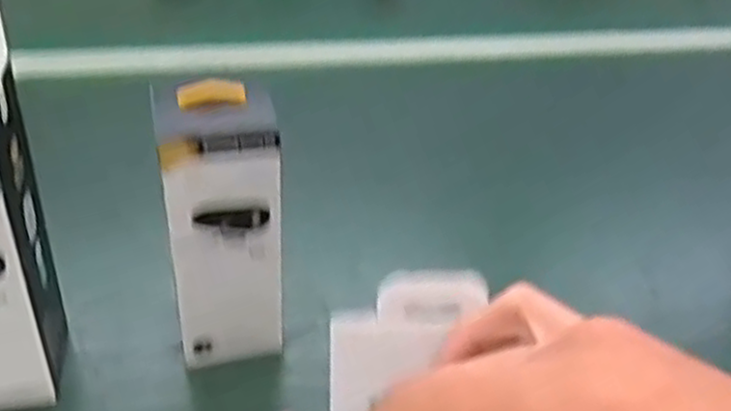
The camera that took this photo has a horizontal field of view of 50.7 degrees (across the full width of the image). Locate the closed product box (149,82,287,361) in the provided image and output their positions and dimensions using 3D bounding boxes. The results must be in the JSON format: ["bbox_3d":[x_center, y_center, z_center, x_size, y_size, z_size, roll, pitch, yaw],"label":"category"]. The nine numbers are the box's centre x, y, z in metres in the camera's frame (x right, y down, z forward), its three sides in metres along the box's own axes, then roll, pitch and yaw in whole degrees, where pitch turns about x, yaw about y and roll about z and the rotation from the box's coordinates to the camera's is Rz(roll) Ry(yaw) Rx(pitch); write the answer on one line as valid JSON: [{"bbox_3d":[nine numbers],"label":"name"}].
[{"bbox_3d":[-0.094,0.023,0.535,0.083,0.210,0.062,-10,42,-19],"label":"closed product box"}]

